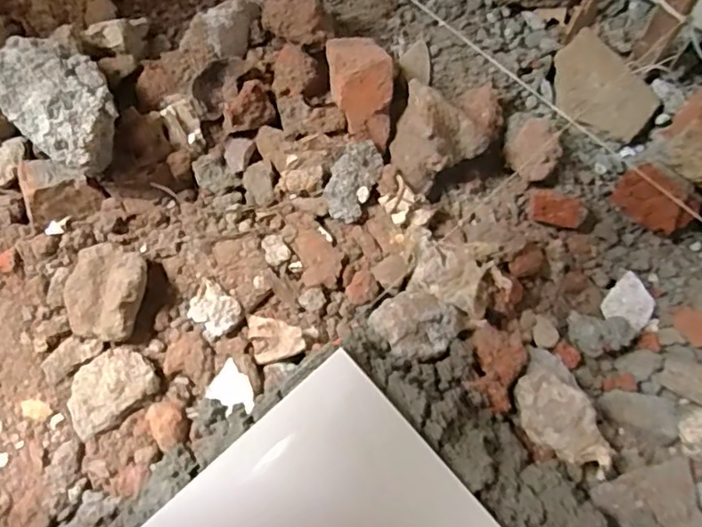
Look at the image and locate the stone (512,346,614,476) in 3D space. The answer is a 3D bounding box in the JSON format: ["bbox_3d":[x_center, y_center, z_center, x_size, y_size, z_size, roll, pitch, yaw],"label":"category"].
[{"bbox_3d":[0.144,0.103,0.408,0.047,0.026,0.089,-17,75,-1],"label":"stone"}]

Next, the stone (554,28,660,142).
[{"bbox_3d":[0.220,-0.154,0.518,0.081,0.018,0.097,-41,77,-7],"label":"stone"}]

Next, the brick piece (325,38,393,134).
[{"bbox_3d":[0.006,-0.147,0.449,0.045,0.040,0.075,-13,75,0],"label":"brick piece"}]

